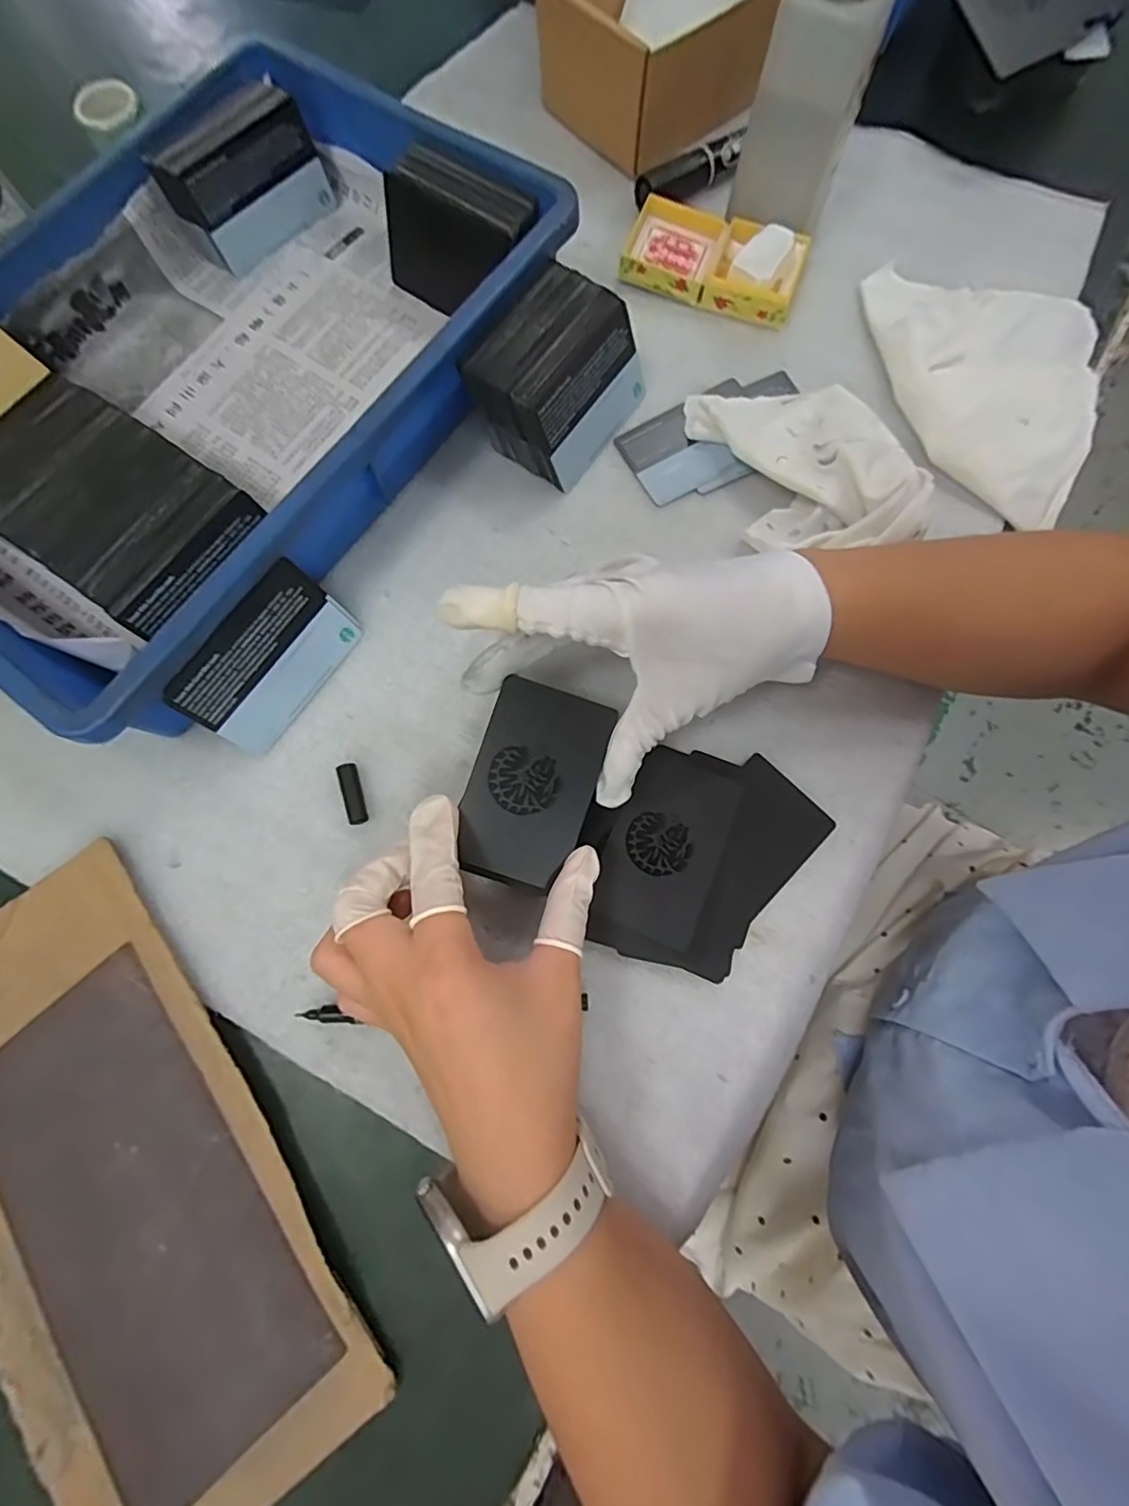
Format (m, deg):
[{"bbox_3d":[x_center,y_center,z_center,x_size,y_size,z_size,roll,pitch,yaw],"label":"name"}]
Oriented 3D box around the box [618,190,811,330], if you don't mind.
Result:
[{"bbox_3d":[0.093,-0.312,0.351,0.109,0.022,0.057,21,78,5],"label":"box"}]

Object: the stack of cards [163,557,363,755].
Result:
[{"bbox_3d":[-0.147,-0.047,0.282,0.004,0.057,0.087,27,78,39],"label":"stack of cards"}]

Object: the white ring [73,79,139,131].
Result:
[{"bbox_3d":[-0.266,-0.377,0.326,0.034,0.007,0.034,-15,78,-3],"label":"white ring"}]

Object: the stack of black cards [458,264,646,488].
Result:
[{"bbox_3d":[-0.003,-0.207,0.313,0.066,0.052,0.089,34,80,8],"label":"stack of black cards"}]

